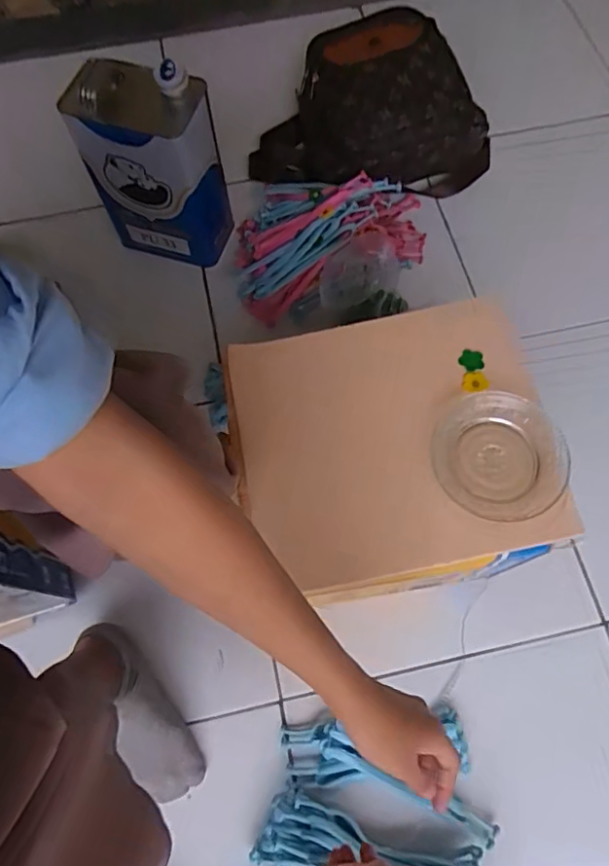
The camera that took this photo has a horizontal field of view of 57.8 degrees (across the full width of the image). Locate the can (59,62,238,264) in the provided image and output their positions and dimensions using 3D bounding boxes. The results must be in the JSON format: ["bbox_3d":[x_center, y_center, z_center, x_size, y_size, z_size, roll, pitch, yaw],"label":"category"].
[{"bbox_3d":[-0.209,-0.370,0.784,0.169,0.256,0.103,16,69,7],"label":"can"}]

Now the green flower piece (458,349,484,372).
[{"bbox_3d":[0.160,-0.069,0.523,0.023,0.006,0.022,0,67,1],"label":"green flower piece"}]

